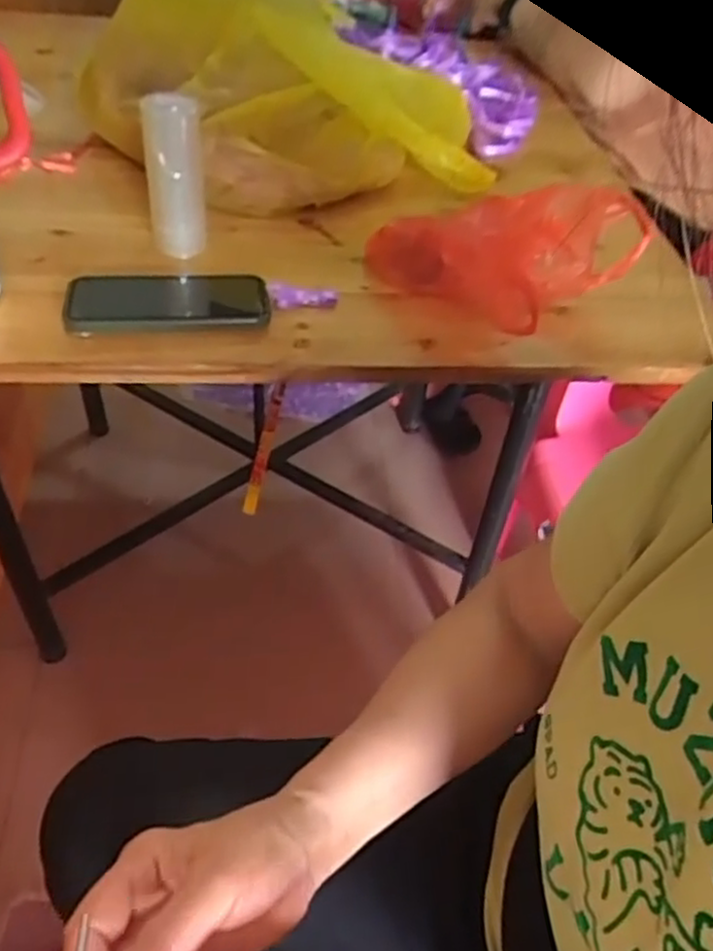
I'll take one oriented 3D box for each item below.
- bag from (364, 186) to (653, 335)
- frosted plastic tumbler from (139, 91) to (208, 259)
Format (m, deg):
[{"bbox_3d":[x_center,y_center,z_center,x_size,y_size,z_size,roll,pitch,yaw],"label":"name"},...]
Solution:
[{"bbox_3d":[0.126,-0.207,0.671,0.215,0.093,0.130,0,46,-7],"label":"bag"},{"bbox_3d":[-0.156,-0.255,0.651,0.047,0.145,0.055,-3,47,-10],"label":"frosted plastic tumbler"}]

